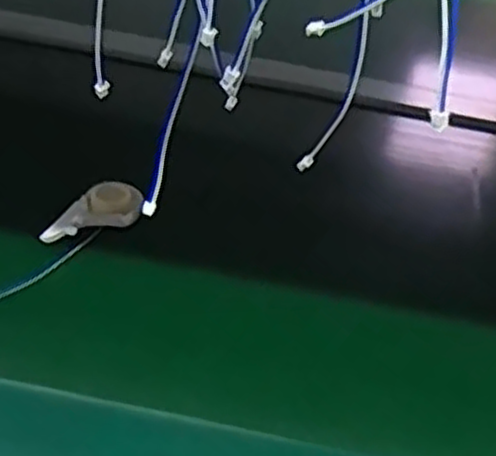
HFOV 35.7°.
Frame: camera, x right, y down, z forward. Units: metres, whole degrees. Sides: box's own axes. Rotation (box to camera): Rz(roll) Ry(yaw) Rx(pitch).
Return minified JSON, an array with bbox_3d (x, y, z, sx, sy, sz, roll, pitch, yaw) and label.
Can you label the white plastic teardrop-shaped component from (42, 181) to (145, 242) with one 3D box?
[{"bbox_3d":[-0.117,-0.006,0.592,0.044,0.020,0.088,22,45,15],"label":"white plastic teardrop-shaped component"}]

